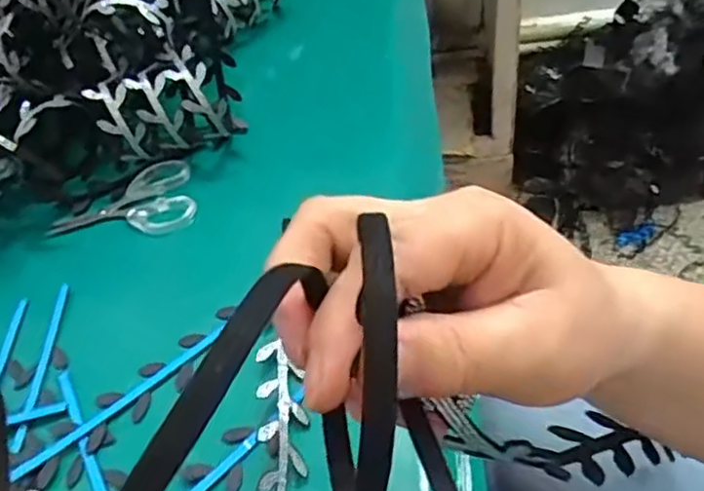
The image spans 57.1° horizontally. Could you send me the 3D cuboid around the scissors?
[{"bbox_3d":[-0.185,-0.033,0.518,0.114,0.015,0.070,-16,49,-6],"label":"scissors"}]

